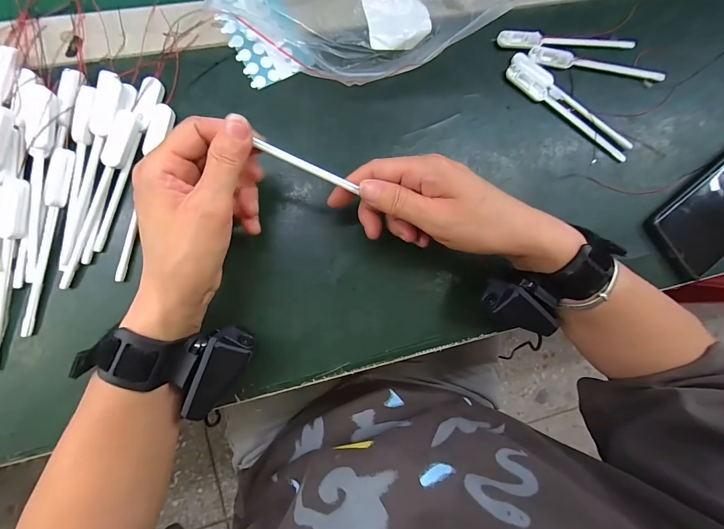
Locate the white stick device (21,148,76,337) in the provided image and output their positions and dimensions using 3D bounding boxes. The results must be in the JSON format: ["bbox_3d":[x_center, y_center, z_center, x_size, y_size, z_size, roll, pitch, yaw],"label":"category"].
[{"bbox_3d":[-0.243,-0.018,0.254,0.014,0.006,0.144,11,86,-7],"label":"white stick device"}]

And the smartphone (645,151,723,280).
[{"bbox_3d":[0.374,-0.070,0.341,0.184,0.014,0.075,-40,90,-6],"label":"smartphone"}]

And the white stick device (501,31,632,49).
[{"bbox_3d":[0.202,-0.220,0.327,0.140,0.008,0.014,-3,87,-7],"label":"white stick device"}]

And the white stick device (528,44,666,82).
[{"bbox_3d":[0.232,-0.199,0.328,0.138,0.011,0.019,6,86,-7],"label":"white stick device"}]

